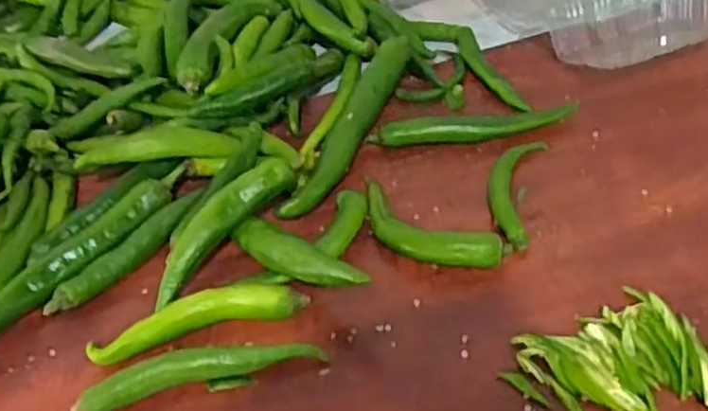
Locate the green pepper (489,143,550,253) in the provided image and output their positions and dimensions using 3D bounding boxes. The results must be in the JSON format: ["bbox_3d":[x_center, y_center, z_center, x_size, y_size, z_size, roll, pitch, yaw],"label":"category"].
[{"bbox_3d":[0.107,-0.013,0.477,0.033,0.011,0.097,9,49,19],"label":"green pepper"}]

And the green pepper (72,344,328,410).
[{"bbox_3d":[-0.091,0.096,0.413,0.143,0.022,0.021,-16,46,-4],"label":"green pepper"}]

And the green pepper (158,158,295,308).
[{"bbox_3d":[-0.088,0.013,0.458,0.027,0.019,0.119,34,73,30],"label":"green pepper"}]

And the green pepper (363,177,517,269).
[{"bbox_3d":[0.045,0.016,0.457,0.106,0.018,0.037,23,54,29],"label":"green pepper"}]

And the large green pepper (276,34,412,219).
[{"bbox_3d":[-0.001,-0.062,0.524,0.025,0.023,0.184,14,51,23],"label":"large green pepper"}]

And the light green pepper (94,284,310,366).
[{"bbox_3d":[-0.096,0.069,0.437,0.132,0.022,0.024,-15,46,-4],"label":"light green pepper"}]

